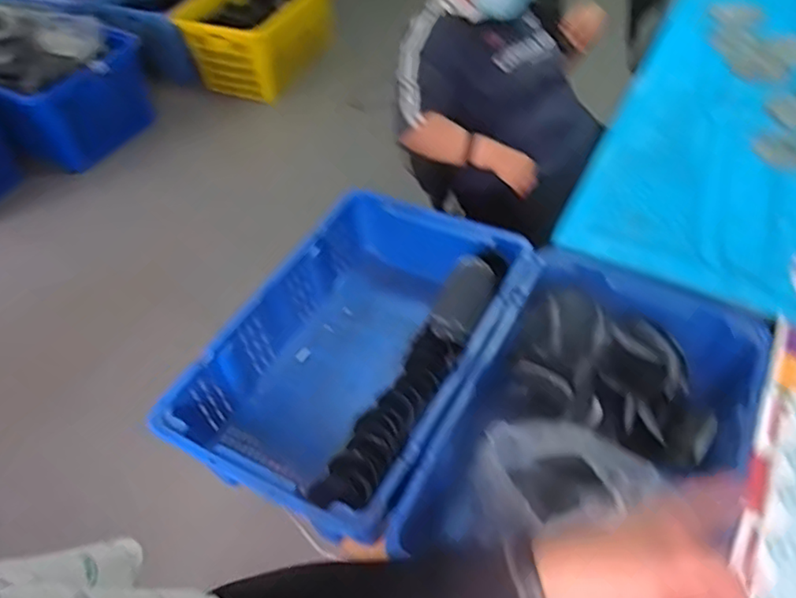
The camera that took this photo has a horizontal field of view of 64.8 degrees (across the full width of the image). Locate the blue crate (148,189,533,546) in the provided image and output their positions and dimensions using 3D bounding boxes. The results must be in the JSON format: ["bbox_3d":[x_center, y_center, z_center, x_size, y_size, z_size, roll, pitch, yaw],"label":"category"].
[{"bbox_3d":[-0.071,0.117,1.220,0.452,0.282,0.662,21,56,20],"label":"blue crate"}]

